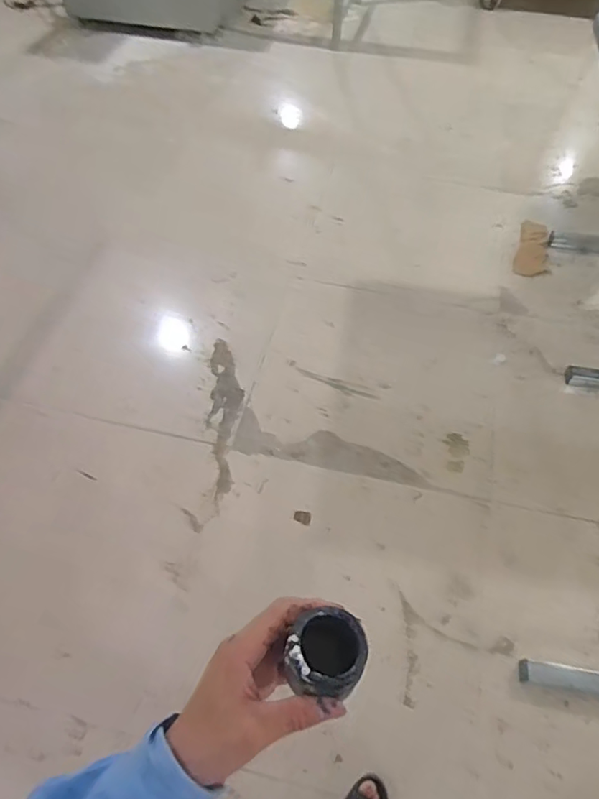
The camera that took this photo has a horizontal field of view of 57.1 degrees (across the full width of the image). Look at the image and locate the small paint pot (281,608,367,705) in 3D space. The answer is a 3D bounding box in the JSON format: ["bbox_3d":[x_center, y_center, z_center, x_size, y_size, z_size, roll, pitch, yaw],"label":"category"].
[{"bbox_3d":[0.021,0.185,0.397,0.054,0.050,0.050,9,56,7],"label":"small paint pot"}]

